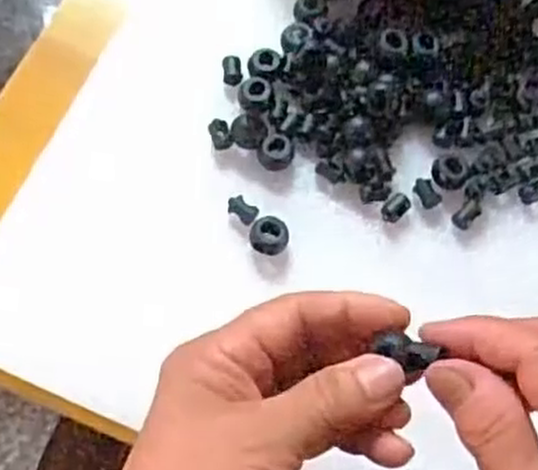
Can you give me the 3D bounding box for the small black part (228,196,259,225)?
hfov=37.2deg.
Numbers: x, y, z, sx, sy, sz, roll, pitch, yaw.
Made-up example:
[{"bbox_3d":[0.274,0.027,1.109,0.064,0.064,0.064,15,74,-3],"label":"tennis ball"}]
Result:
[{"bbox_3d":[-0.013,-0.012,0.379,0.015,0.007,0.010,35,72,10],"label":"small black part"}]

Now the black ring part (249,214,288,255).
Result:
[{"bbox_3d":[0.000,0.000,0.373,0.017,0.012,0.016,2,68,-4],"label":"black ring part"}]

